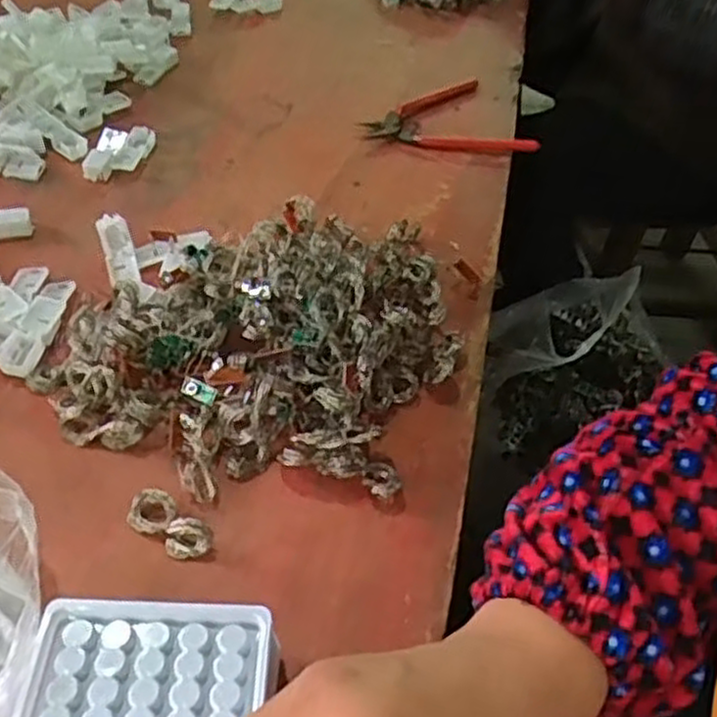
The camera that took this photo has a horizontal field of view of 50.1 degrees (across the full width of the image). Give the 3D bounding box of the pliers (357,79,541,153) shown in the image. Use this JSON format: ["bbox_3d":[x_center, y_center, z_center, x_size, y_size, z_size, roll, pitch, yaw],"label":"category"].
[{"bbox_3d":[0.074,-0.204,0.672,0.134,0.017,0.122,-16,51,-20],"label":"pliers"}]

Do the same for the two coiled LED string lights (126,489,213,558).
[{"bbox_3d":[-0.095,0.082,0.383,0.051,0.014,0.022,34,53,23],"label":"two coiled LED string lights"}]

